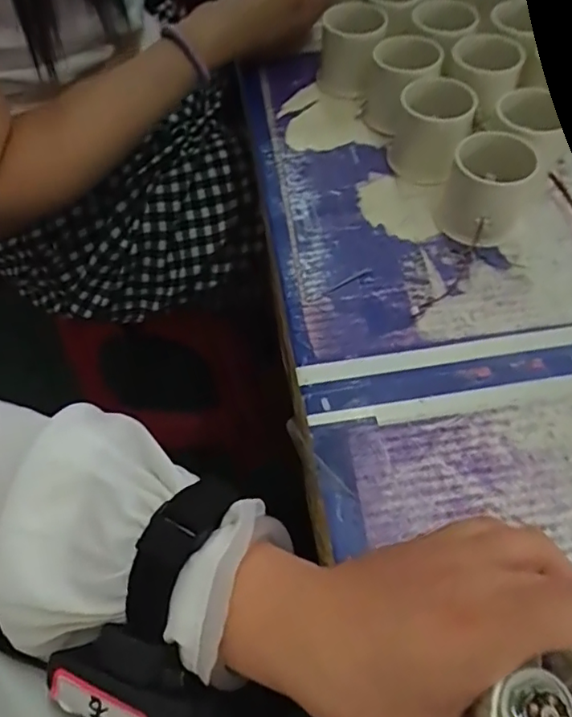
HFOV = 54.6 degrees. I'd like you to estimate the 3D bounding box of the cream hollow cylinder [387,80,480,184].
[{"bbox_3d":[0.101,-0.157,0.387,0.052,0.053,0.051,-2,58,3],"label":"cream hollow cylinder"}]

